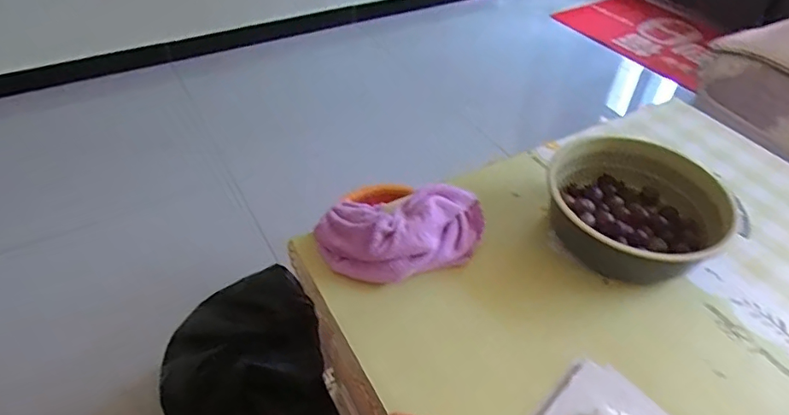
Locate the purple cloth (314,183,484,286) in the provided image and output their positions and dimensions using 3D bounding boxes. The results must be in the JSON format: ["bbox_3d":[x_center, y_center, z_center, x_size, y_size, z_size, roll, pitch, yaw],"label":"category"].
[{"bbox_3d":[0.010,0.027,0.644,0.219,0.053,0.127,-2,44,-4],"label":"purple cloth"}]

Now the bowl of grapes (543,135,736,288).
[{"bbox_3d":[0.311,0.001,0.663,0.218,0.079,0.185,32,52,28],"label":"bowl of grapes"}]

